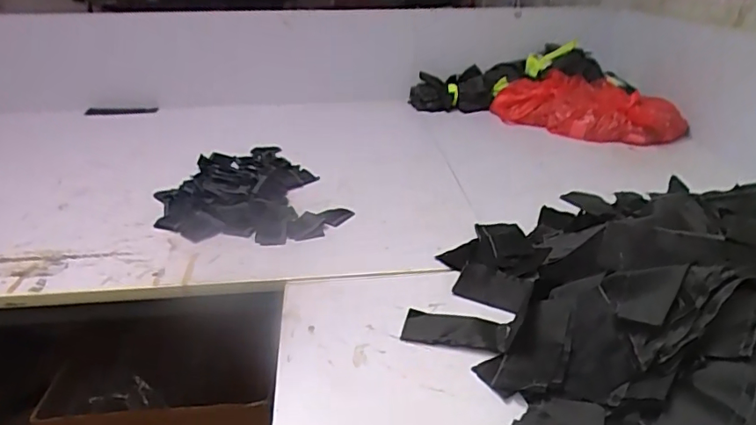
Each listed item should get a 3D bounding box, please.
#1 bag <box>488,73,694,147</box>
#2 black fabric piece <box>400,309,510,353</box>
[{"bbox_3d":[0.486,-0.250,1.268,0.437,0.093,0.177,21,35,38],"label":"bag"},{"bbox_3d":[0.088,0.133,0.606,0.115,0.007,0.054,6,28,17],"label":"black fabric piece"}]

